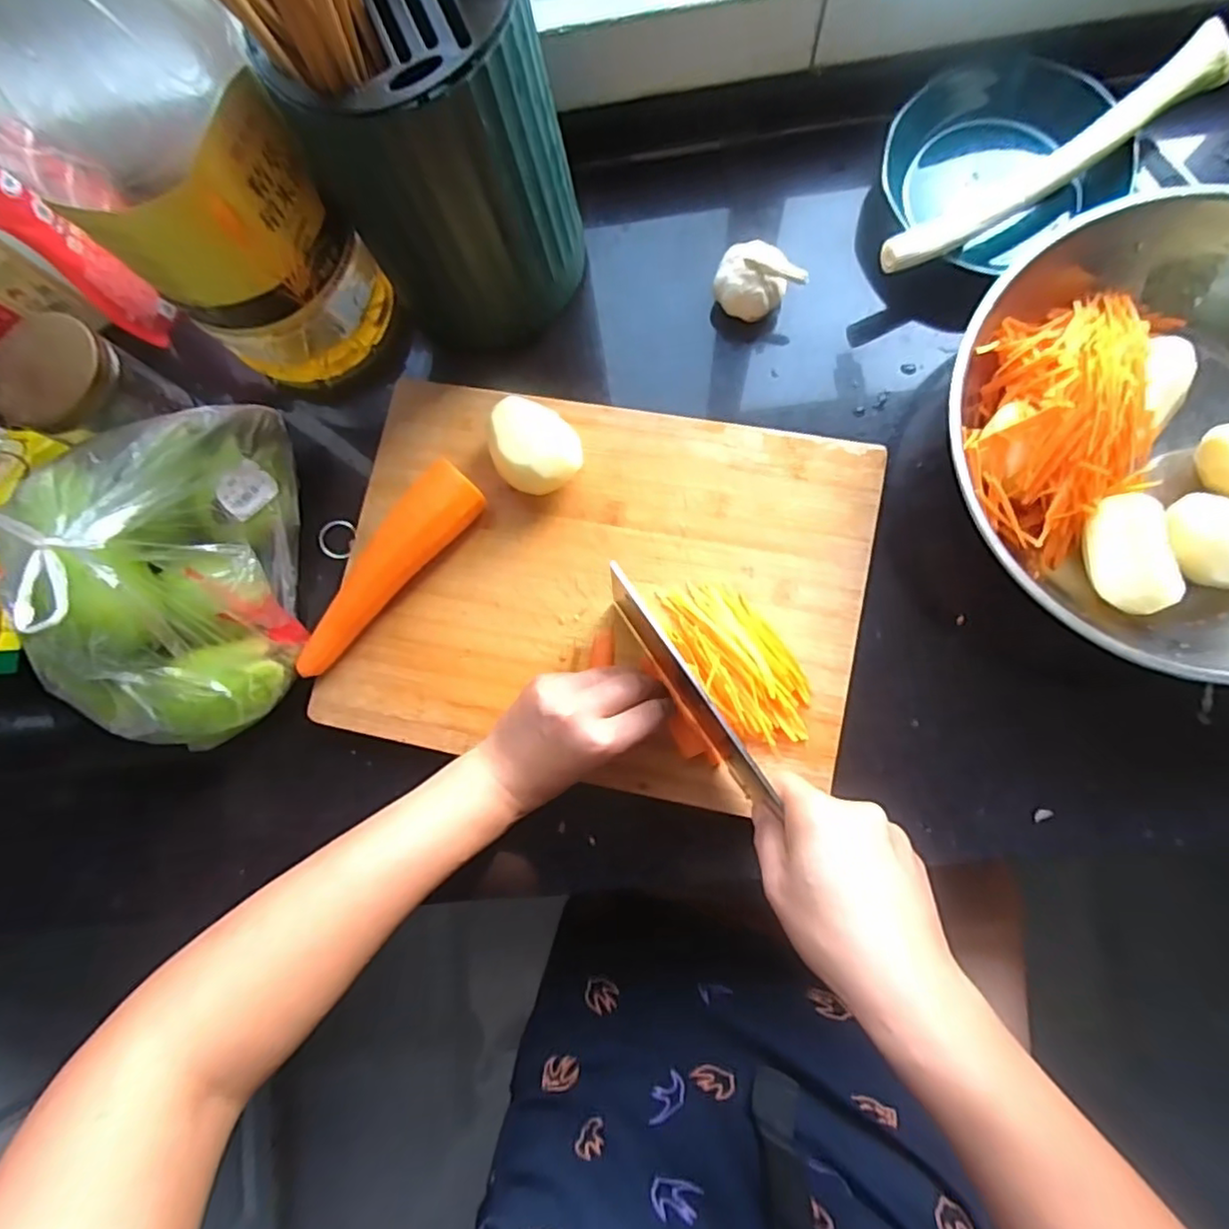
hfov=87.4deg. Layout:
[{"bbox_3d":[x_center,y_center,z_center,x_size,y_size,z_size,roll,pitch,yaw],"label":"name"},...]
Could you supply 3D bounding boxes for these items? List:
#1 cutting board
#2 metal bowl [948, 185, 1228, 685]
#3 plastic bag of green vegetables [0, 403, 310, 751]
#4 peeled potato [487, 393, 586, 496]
[{"bbox_3d":[-0.014,-0.019,0.462,0.364,0.020,0.266,10,84,6],"label":"cutting board"},{"bbox_3d":[0.374,-0.112,0.425,0.298,0.083,0.298,-1,83,5],"label":"metal bowl"},{"bbox_3d":[-0.317,-0.038,0.424,0.176,0.142,0.251,5,83,6],"label":"plastic bag of green vegetables"},{"bbox_3d":[-0.059,-0.119,0.464,0.069,0.038,0.055,44,89,9],"label":"peeled potato"}]

